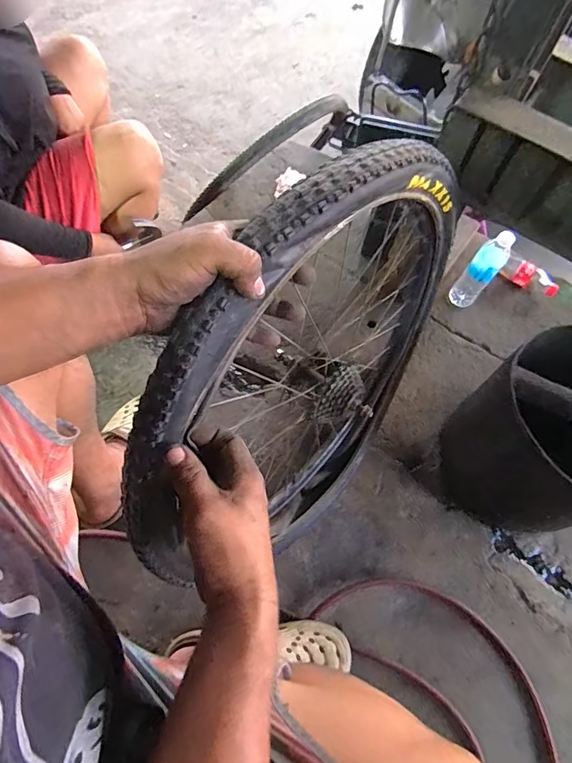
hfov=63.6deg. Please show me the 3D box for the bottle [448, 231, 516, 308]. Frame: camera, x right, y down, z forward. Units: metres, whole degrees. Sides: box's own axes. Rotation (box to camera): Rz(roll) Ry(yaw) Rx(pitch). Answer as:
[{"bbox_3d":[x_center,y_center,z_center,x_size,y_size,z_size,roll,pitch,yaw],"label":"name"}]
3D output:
[{"bbox_3d":[0.443,-0.249,1.056,0.068,0.201,0.059,37,67,12],"label":"bottle"}]

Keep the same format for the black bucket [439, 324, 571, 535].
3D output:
[{"bbox_3d":[0.470,0.105,0.834,0.287,0.292,0.280,2,65,-4],"label":"black bucket"}]

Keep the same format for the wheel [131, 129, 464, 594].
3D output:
[{"bbox_3d":[0.063,0.009,0.651,0.162,0.620,0.617,37,68,13],"label":"wheel"}]

